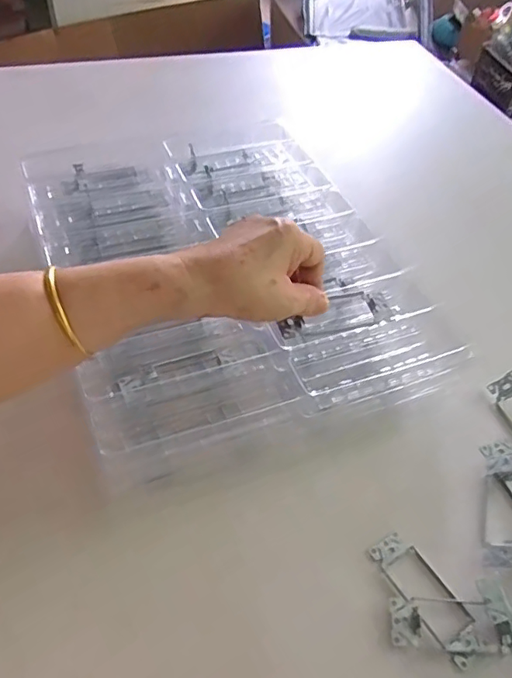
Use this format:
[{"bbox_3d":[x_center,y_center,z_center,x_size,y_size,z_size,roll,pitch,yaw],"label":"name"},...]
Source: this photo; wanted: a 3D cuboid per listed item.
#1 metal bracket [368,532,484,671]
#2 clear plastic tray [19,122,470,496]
[{"bbox_3d":[0.137,0.204,0.434,0.038,0.011,0.103,-24,57,-22],"label":"metal bracket"},{"bbox_3d":[-0.036,-0.083,0.586,0.347,0.056,0.430,-17,54,-17],"label":"clear plastic tray"}]

